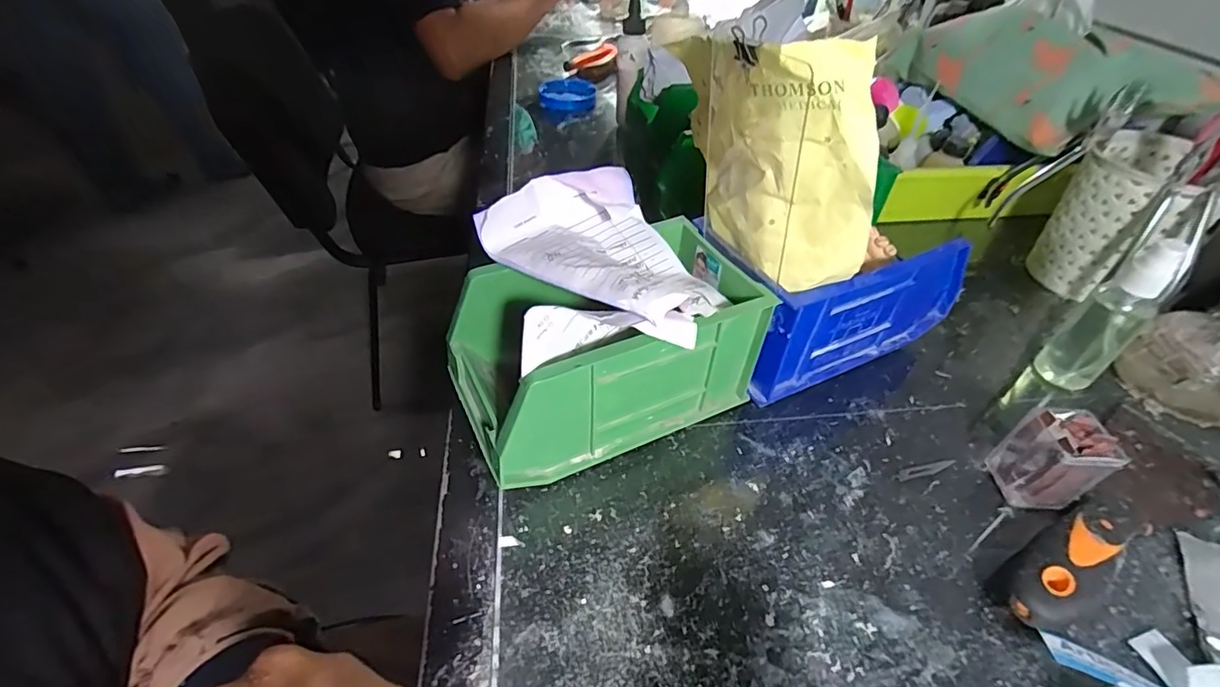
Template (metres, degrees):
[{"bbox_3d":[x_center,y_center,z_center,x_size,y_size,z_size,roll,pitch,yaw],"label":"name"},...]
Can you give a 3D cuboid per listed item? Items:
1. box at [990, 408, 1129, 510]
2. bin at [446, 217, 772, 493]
[{"bbox_3d":[0.243,0.065,0.299,0.035,0.052,0.032,3,44,1],"label":"box"},{"bbox_3d":[-0.004,0.002,0.327,0.170,0.089,0.099,-21,49,-21],"label":"bin"}]

